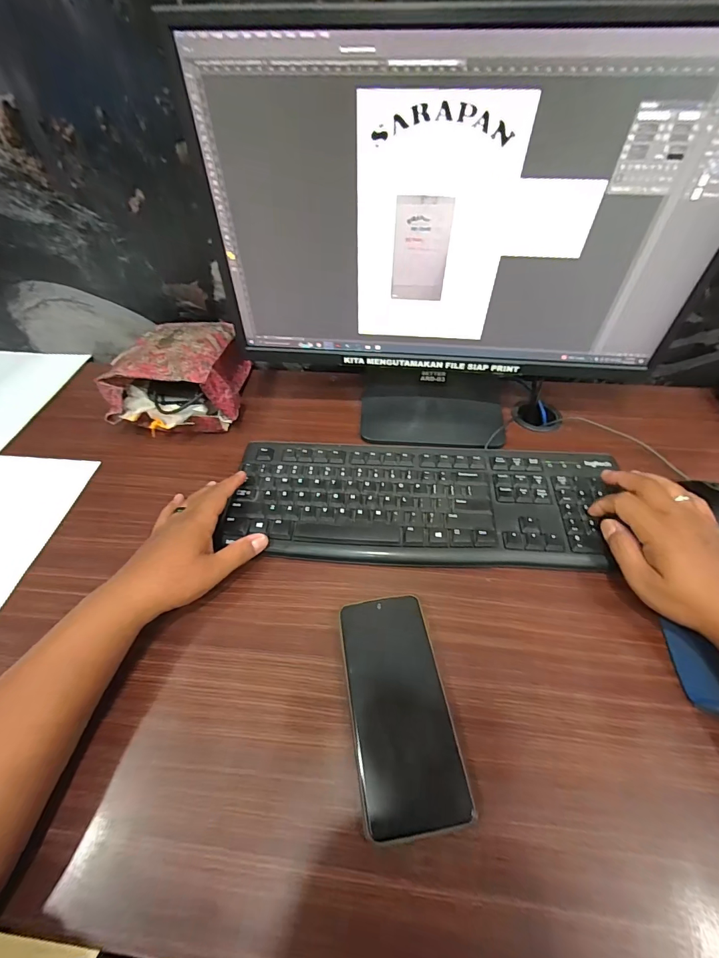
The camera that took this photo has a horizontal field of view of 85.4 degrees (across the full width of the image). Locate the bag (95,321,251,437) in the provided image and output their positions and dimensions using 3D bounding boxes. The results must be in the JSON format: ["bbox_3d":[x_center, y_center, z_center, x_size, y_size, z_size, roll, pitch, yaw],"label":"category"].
[{"bbox_3d":[-0.239,-0.141,0.527,0.157,0.076,0.176,6,52,7],"label":"bag"}]

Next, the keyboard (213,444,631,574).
[{"bbox_3d":[0.063,0.020,0.430,0.399,0.017,0.152,2,56,4],"label":"keyboard"}]

